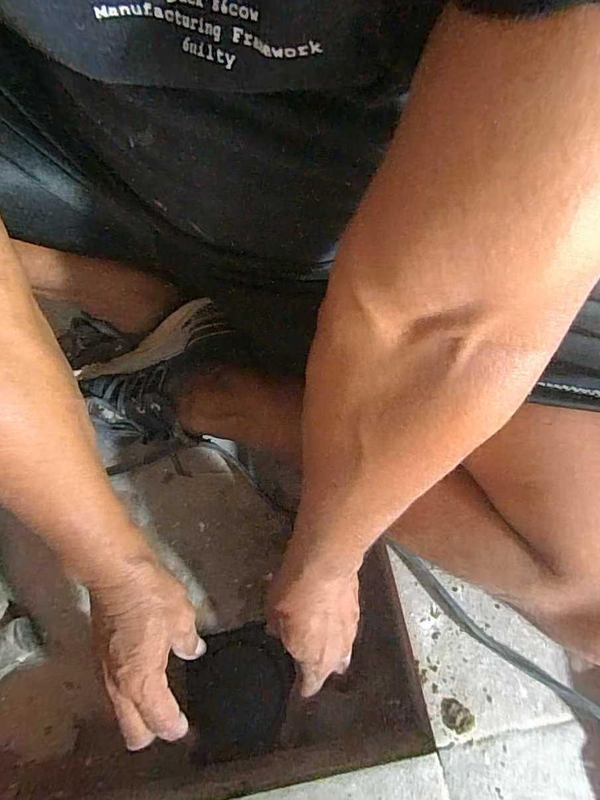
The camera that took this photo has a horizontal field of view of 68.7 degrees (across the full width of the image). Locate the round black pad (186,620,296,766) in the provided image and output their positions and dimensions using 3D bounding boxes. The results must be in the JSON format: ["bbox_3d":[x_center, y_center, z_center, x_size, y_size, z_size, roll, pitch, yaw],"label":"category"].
[{"bbox_3d":[-0.057,0.269,0.408,0.098,0.021,0.098,0,66,1],"label":"round black pad"}]

